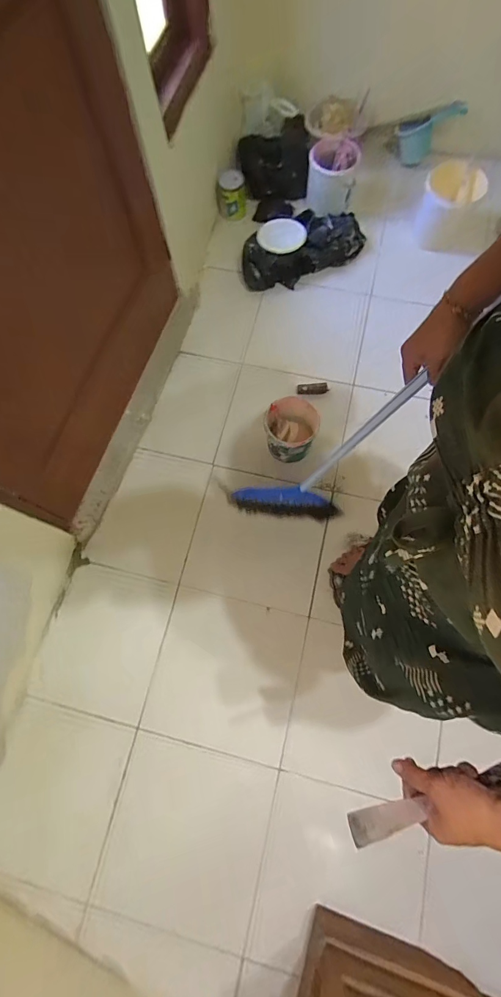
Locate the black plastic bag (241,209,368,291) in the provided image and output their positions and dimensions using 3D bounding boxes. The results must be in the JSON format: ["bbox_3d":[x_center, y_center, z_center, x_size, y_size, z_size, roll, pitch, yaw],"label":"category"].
[{"bbox_3d":[0.184,-0.903,1.437,0.466,0.118,0.202,-22,71,-9],"label":"black plastic bag"}]

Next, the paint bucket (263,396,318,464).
[{"bbox_3d":[0.121,-0.206,1.204,0.152,0.168,0.155,0,69,0],"label":"paint bucket"}]

